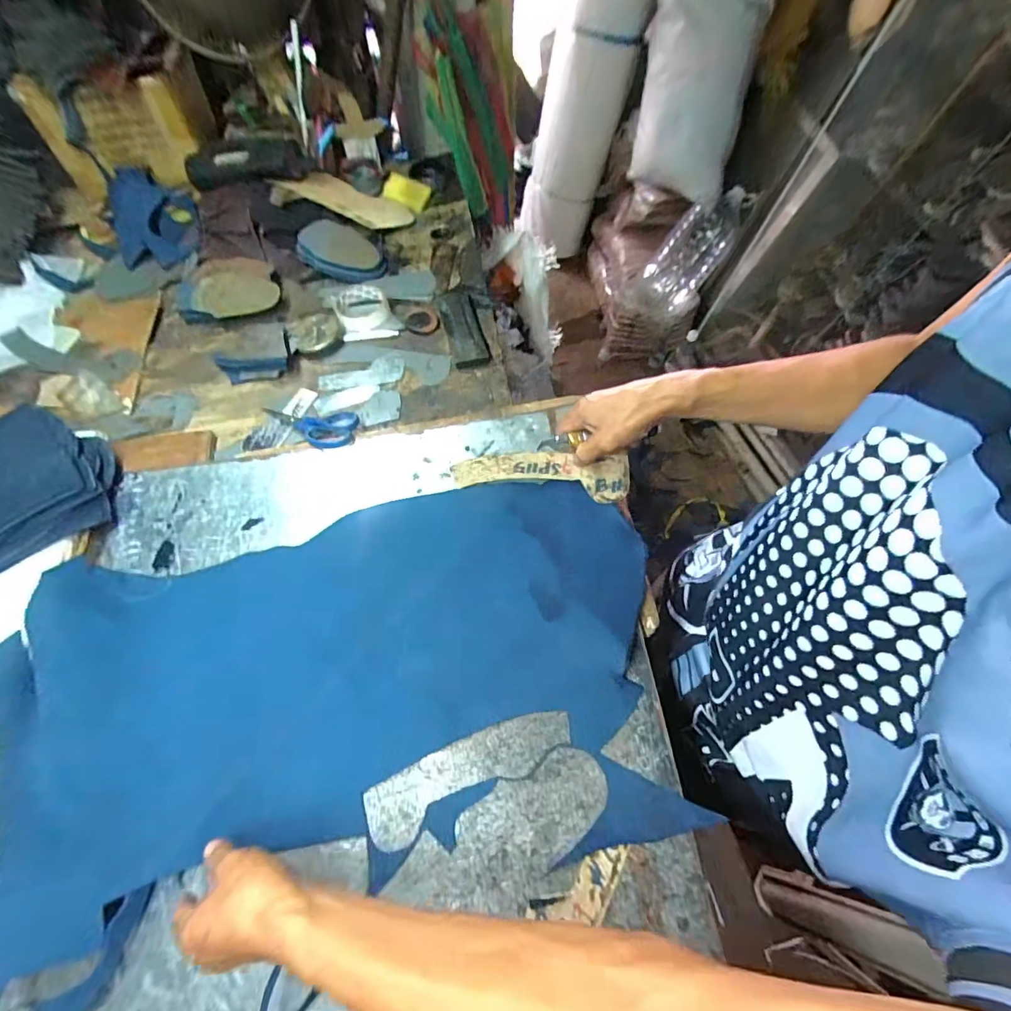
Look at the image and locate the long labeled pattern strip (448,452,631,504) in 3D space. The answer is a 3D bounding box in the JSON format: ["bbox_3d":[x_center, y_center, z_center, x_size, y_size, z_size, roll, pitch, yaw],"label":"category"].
[{"bbox_3d":[0.040,-0.035,0.540,0.203,0.007,0.055,1,104,11],"label":"long labeled pattern strip"}]

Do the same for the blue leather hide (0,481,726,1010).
[{"bbox_3d":[-0.159,0.177,0.467,0.650,0.039,0.372,-15,65,-5],"label":"blue leather hide"}]

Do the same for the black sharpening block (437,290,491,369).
[{"bbox_3d":[-0.068,-0.280,0.720,0.054,0.023,0.172,-15,64,-5],"label":"black sharpening block"}]

